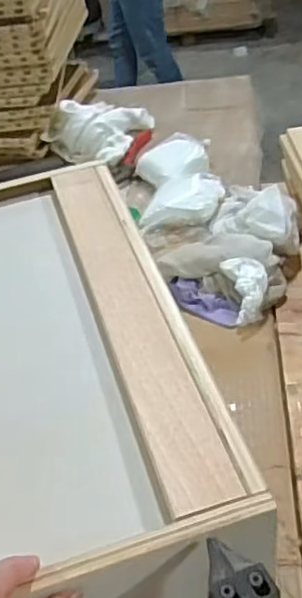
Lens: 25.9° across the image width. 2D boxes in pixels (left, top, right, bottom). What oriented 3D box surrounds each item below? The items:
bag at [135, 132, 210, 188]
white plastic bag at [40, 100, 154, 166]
[{"bbox_3d":[0.044,-0.228,1.093,0.117,0.059,0.097,-28,45,-22],"label":"bag"},{"bbox_3d":[-0.093,-0.320,1.201,0.149,0.082,0.179,11,44,20],"label":"white plastic bag"}]

